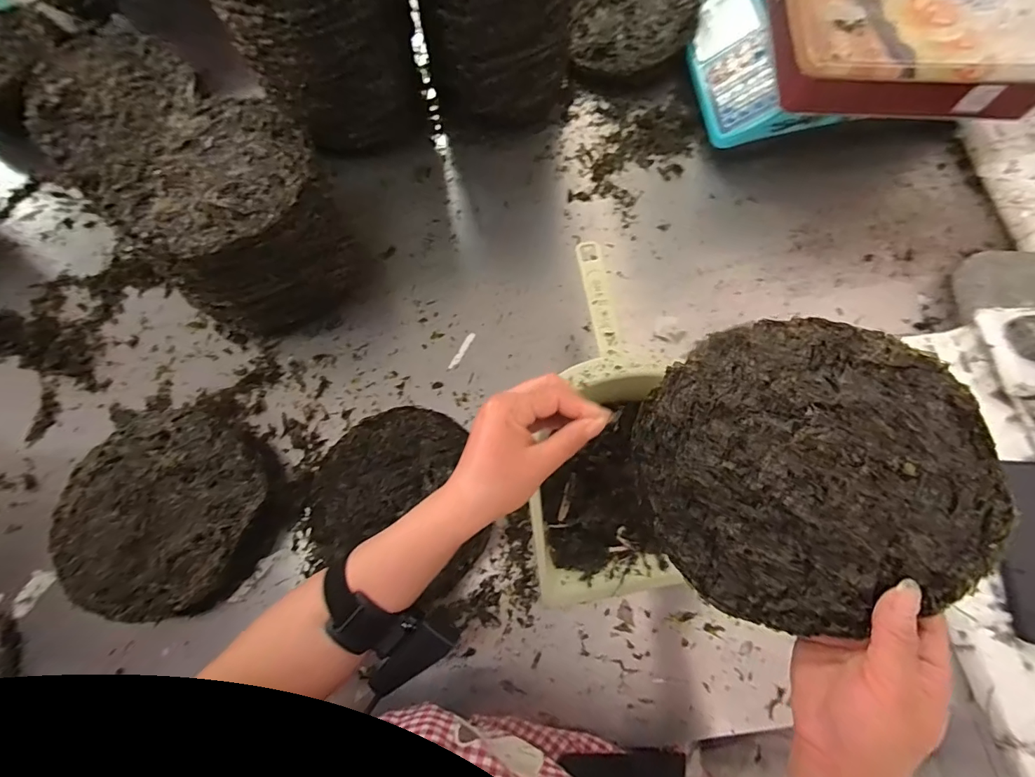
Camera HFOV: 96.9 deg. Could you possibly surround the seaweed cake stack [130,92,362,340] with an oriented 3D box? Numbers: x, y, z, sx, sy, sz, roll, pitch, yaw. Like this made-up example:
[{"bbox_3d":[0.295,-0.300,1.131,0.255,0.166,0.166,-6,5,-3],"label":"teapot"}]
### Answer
[{"bbox_3d":[-0.287,-0.182,0.512,0.178,0.164,0.181,-19,73,-5],"label":"seaweed cake stack"}]

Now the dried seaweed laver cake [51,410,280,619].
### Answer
[{"bbox_3d":[-0.351,0.123,0.473,0.190,0.054,0.183,28,75,10],"label":"dried seaweed laver cake"}]

